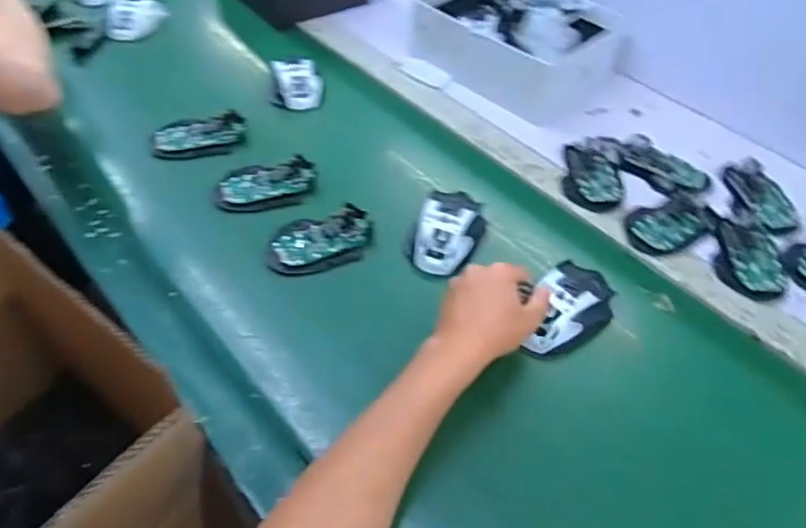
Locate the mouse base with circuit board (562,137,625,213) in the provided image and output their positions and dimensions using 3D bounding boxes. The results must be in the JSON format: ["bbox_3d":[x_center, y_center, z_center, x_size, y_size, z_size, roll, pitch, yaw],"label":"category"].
[{"bbox_3d":[0.230,-0.108,0.720,0.066,0.019,0.113,10,49,6],"label":"mouse base with circuit board"}]

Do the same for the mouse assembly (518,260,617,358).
[{"bbox_3d":[0.158,0.044,0.573,0.065,0.040,0.111,38,57,26],"label":"mouse assembly"}]

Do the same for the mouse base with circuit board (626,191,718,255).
[{"bbox_3d":[0.298,-0.048,0.668,0.113,0.012,0.064,-22,53,-20],"label":"mouse base with circuit board"}]

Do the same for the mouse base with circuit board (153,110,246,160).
[{"bbox_3d":[-0.252,-0.160,0.736,0.107,0.016,0.071,-7,50,-8],"label":"mouse base with circuit board"}]

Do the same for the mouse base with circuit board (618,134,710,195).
[{"bbox_3d":[0.315,-0.115,0.721,0.104,0.027,0.055,30,54,22],"label":"mouse base with circuit board"}]

